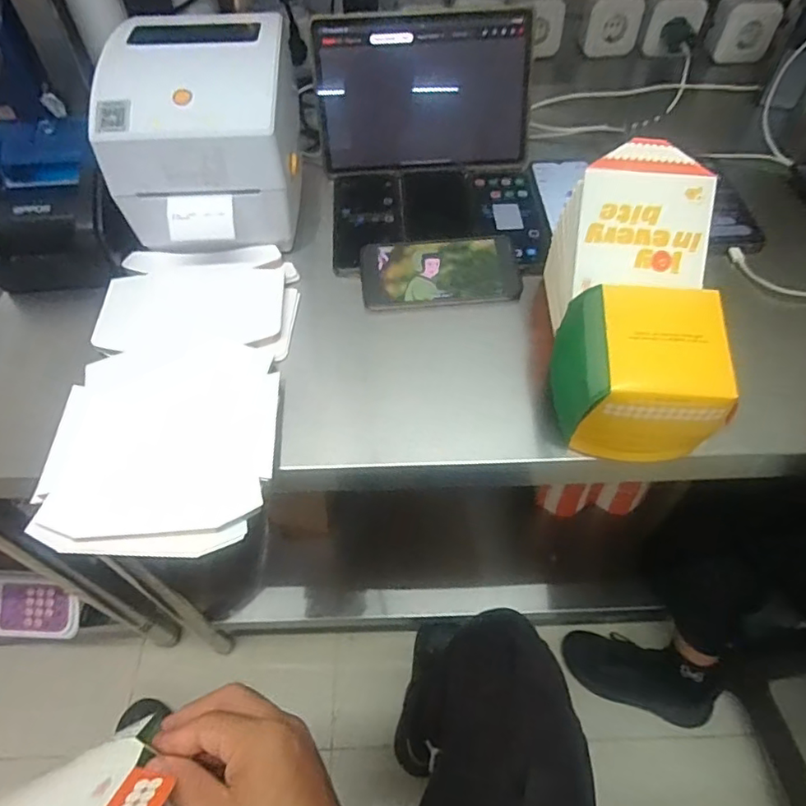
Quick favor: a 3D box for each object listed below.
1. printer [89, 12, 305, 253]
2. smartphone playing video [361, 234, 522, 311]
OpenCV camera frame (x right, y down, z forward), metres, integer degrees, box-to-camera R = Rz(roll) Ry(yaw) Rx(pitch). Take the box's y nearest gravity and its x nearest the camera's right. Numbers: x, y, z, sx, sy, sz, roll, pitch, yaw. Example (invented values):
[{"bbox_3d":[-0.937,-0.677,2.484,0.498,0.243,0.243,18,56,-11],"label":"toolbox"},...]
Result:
[{"bbox_3d":[-0.201,-0.269,0.584,0.171,0.168,0.213,-5,54,-3],"label":"printer"},{"bbox_3d":[0.039,-0.138,0.582,0.161,0.014,0.078,-5,68,-3],"label":"smartphone playing video"}]

